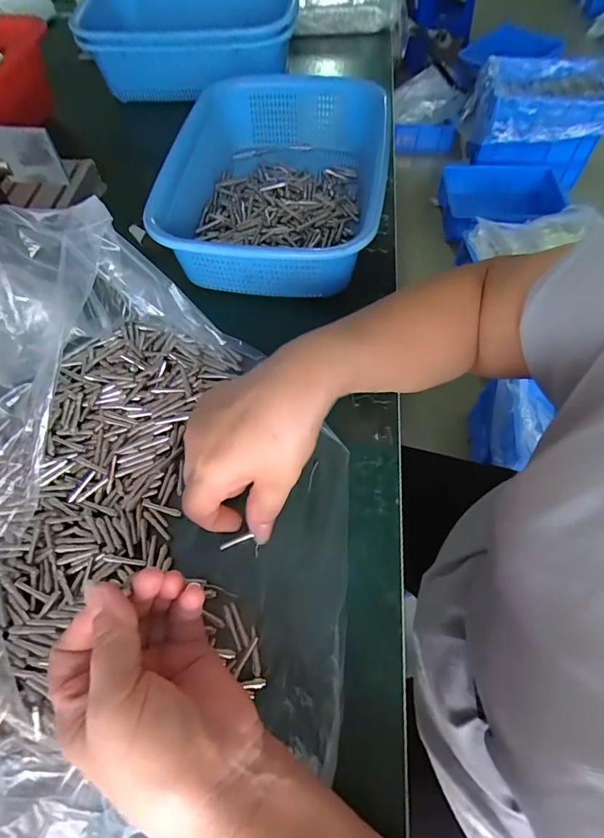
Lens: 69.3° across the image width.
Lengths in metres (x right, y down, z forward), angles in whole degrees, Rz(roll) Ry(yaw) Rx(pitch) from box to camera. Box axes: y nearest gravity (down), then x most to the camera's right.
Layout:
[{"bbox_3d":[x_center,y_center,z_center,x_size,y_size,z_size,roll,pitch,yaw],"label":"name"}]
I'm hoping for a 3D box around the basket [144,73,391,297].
[{"bbox_3d":[-0.025,-0.246,0.458,0.214,0.080,0.296,9,61,3],"label":"basket"}]

